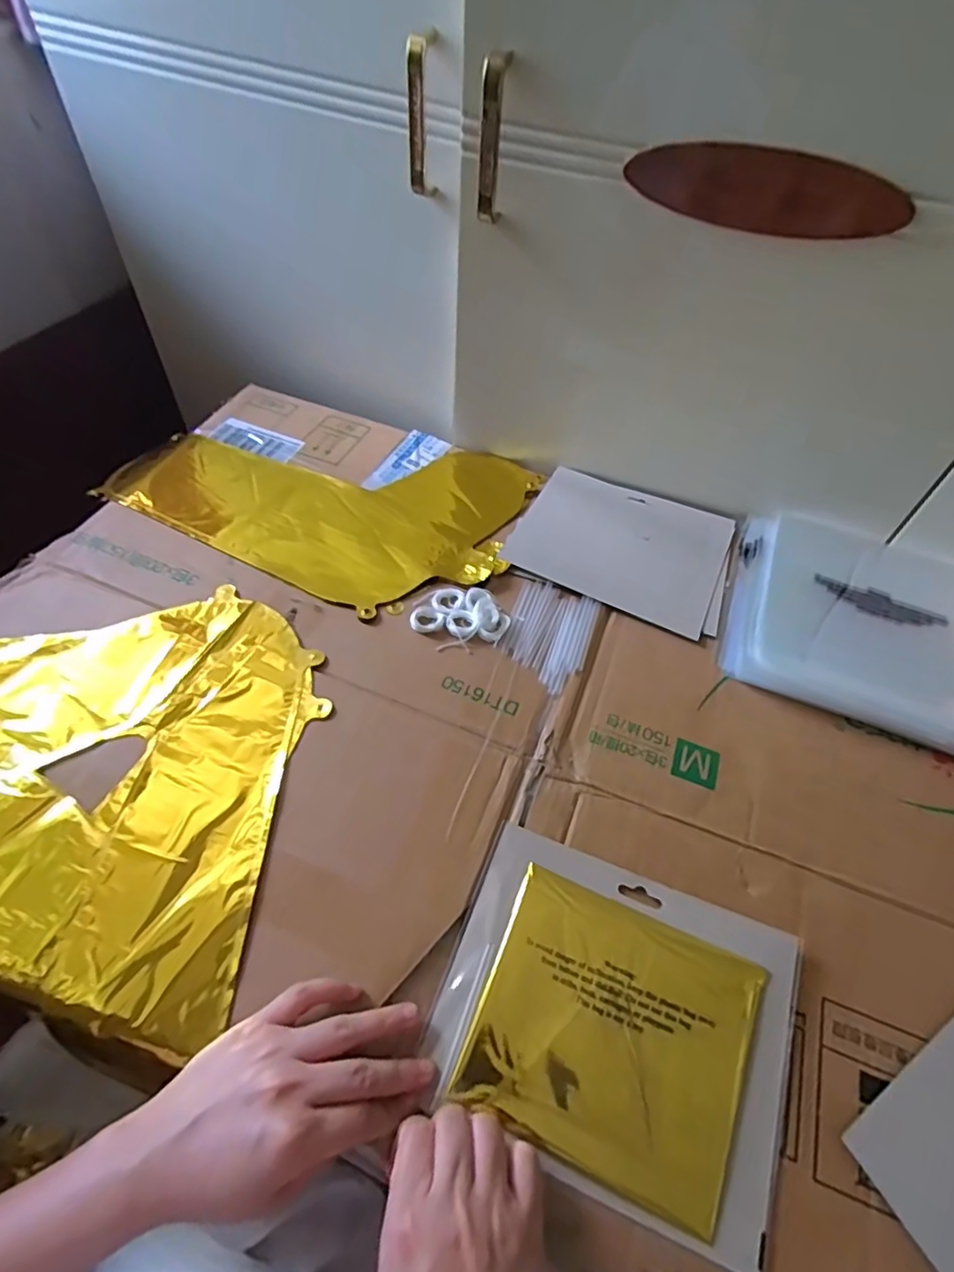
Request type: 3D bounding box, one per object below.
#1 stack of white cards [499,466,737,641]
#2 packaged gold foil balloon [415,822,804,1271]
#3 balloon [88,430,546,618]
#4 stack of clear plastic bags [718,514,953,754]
[{"bbox_3d":[0.143,-0.090,0.586,0.197,0.005,0.166,21,55,11],"label":"stack of white cards"},{"bbox_3d":[0.082,0.222,0.358,0.197,0.018,0.160,21,54,11],"label":"packaged gold foil balloon"},{"bbox_3d":[-0.150,-0.157,0.613,0.387,0.009,0.253,24,56,13],"label":"balloon"},{"bbox_3d":[0.344,-0.015,0.537,0.228,0.020,0.213,22,55,12],"label":"stack of clear plastic bags"}]

